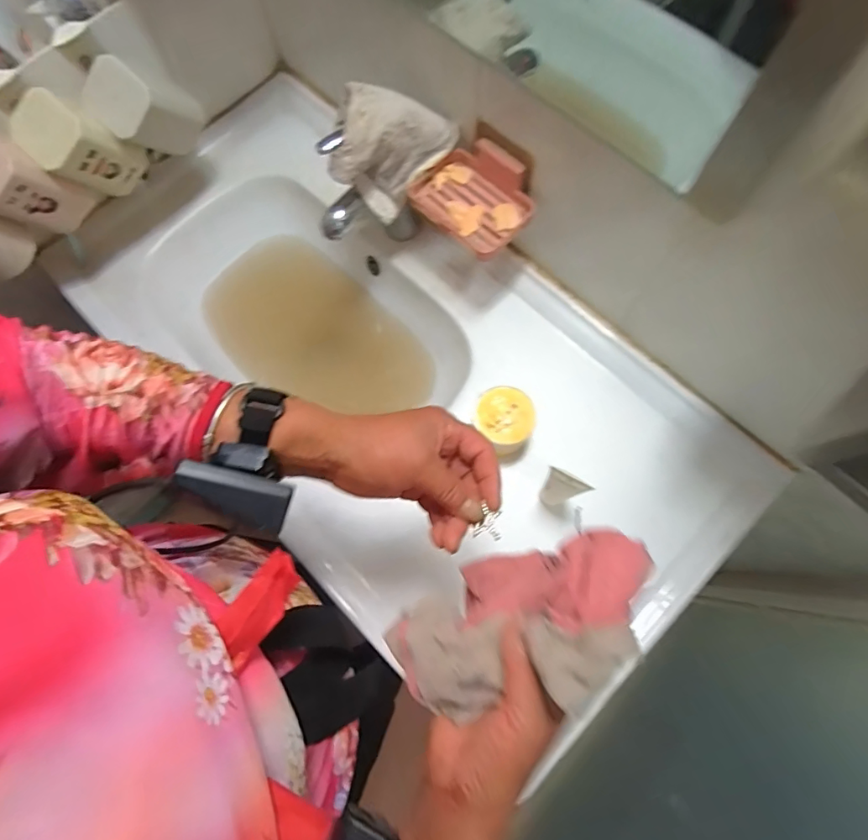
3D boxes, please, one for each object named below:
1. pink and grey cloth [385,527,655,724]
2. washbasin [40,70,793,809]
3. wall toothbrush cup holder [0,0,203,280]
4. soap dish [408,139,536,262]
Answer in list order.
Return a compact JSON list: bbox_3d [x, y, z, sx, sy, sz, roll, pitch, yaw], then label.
[{"bbox_3d":[0.052,0.122,0.301,0.153,0.037,0.099,-13,32,29],"label":"pink and grey cloth"},{"bbox_3d":[-0.073,-0.063,0.663,0.458,0.132,0.894,-43,77,-10],"label":"washbasin"},{"bbox_3d":[-0.429,-0.308,0.531,0.321,0.121,0.130,-41,76,-10],"label":"wall toothbrush cup holder"},{"bbox_3d":[0.045,-0.250,0.543,0.092,0.053,0.126,-42,77,-10],"label":"soap dish"}]

